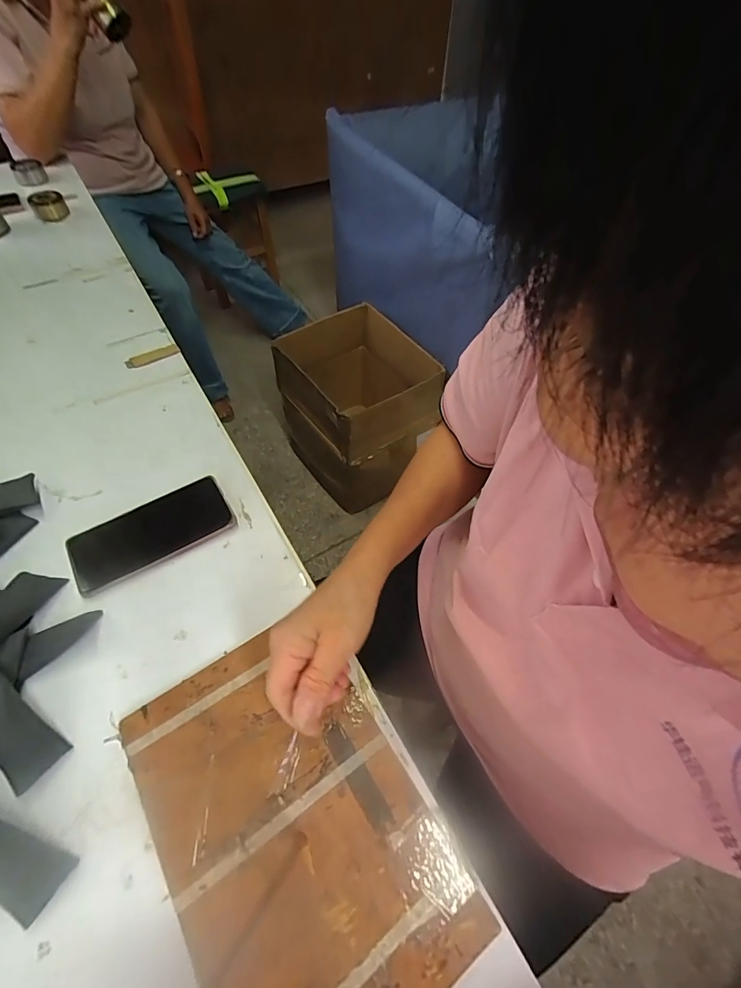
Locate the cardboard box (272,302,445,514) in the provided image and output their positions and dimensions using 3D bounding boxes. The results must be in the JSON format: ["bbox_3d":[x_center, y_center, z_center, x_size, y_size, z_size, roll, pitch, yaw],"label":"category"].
[{"bbox_3d":[-0.048,-0.251,1.280,0.345,0.438,0.436,-33,64,-21],"label":"cardboard box"}]

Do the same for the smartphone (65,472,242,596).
[{"bbox_3d":[-0.234,0.040,0.440,0.158,0.015,0.077,-25,61,-17],"label":"smartphone"}]

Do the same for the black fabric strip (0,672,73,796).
[{"bbox_3d":[-0.286,0.176,0.317,0.037,0.019,0.101,-35,97,-22],"label":"black fabric strip"}]

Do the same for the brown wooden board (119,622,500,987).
[{"bbox_3d":[-0.060,0.244,0.314,0.176,0.015,0.267,-29,63,-20],"label":"brown wooden board"}]

